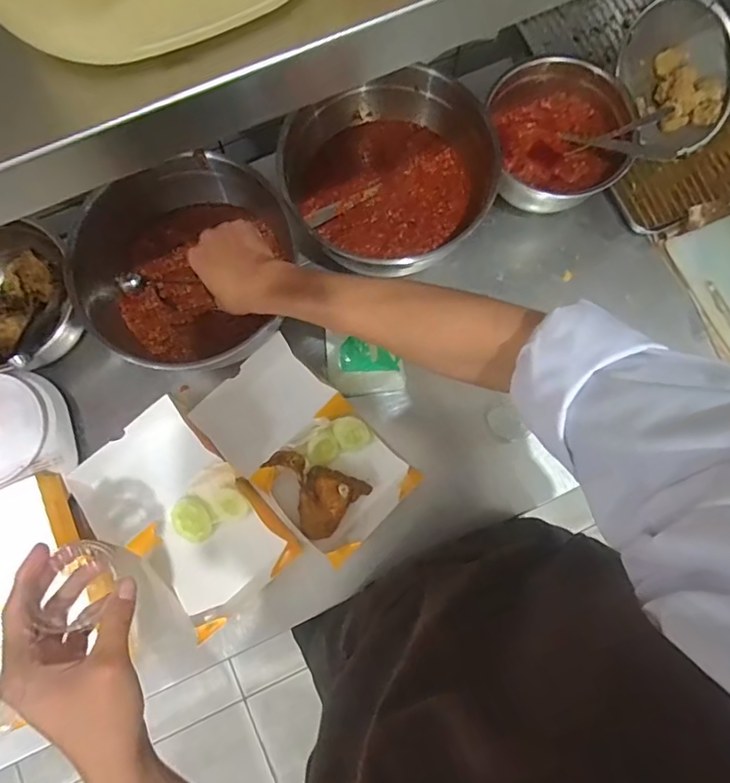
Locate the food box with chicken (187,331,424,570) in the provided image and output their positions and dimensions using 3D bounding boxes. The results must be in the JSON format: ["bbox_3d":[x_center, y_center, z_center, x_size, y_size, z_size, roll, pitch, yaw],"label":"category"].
[{"bbox_3d":[-0.075,0.070,0.645,0.152,0.046,0.259,-44,82,-8],"label":"food box with chicken"}]

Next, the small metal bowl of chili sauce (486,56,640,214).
[{"bbox_3d":[0.243,-0.326,0.666,0.170,0.113,0.171,0,79,0],"label":"small metal bowl of chili sauce"}]

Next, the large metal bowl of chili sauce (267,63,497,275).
[{"bbox_3d":[0.024,-0.267,0.657,0.246,0.133,0.230,0,79,0],"label":"large metal bowl of chili sauce"}]

